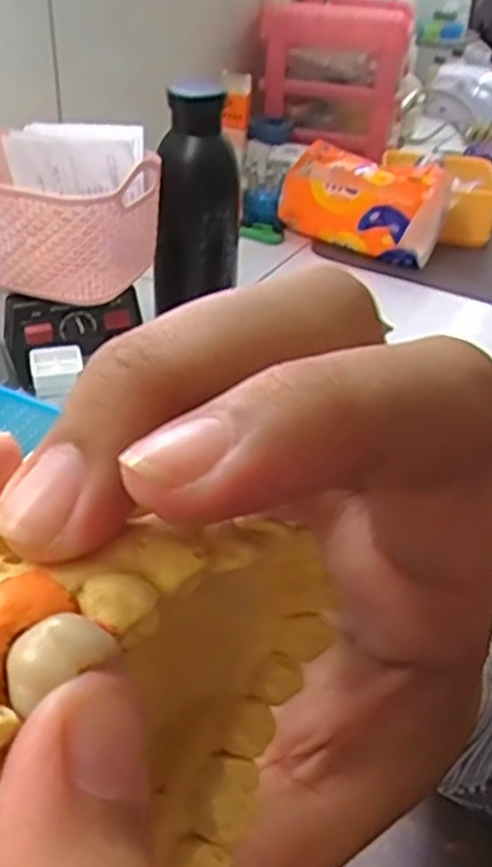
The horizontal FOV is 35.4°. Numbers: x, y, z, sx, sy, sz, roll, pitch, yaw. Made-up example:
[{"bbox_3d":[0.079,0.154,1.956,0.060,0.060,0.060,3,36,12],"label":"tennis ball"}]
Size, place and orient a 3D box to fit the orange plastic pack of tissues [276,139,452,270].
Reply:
[{"bbox_3d":[0.122,-0.247,0.835,0.177,0.089,0.061,27,42,29],"label":"orange plastic pack of tissues"}]

